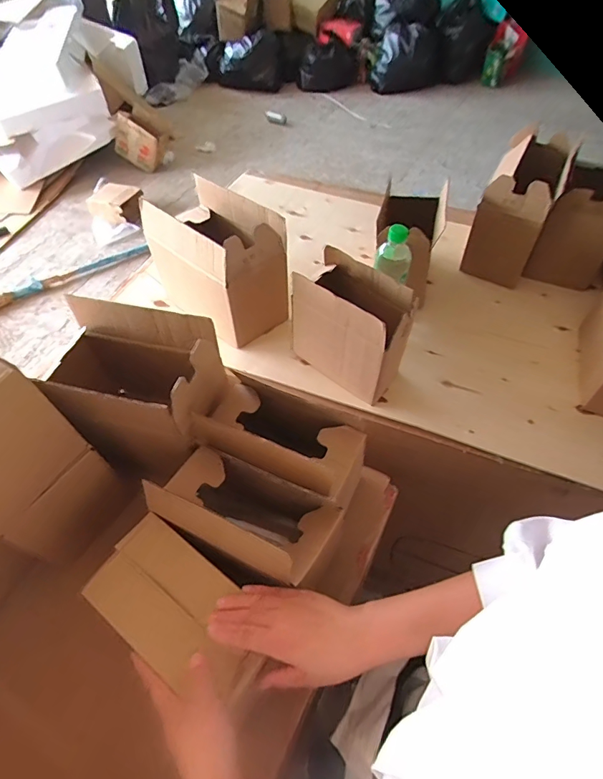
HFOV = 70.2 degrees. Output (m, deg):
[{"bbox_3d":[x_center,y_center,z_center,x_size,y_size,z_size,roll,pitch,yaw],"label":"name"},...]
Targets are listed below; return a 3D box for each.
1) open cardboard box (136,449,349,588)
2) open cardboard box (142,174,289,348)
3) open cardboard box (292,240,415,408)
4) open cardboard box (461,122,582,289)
[{"bbox_3d":[-0.066,0.150,0.527,0.189,0.156,0.115,22,55,17],"label":"open cardboard box"},{"bbox_3d":[-0.157,-0.241,0.820,0.225,0.222,0.136,34,59,24],"label":"open cardboard box"},{"bbox_3d":[0.084,-0.115,0.732,0.189,0.176,0.135,34,60,24],"label":"open cardboard box"},{"bbox_3d":[0.470,-0.390,0.941,0.127,0.251,0.265,24,56,18],"label":"open cardboard box"}]

